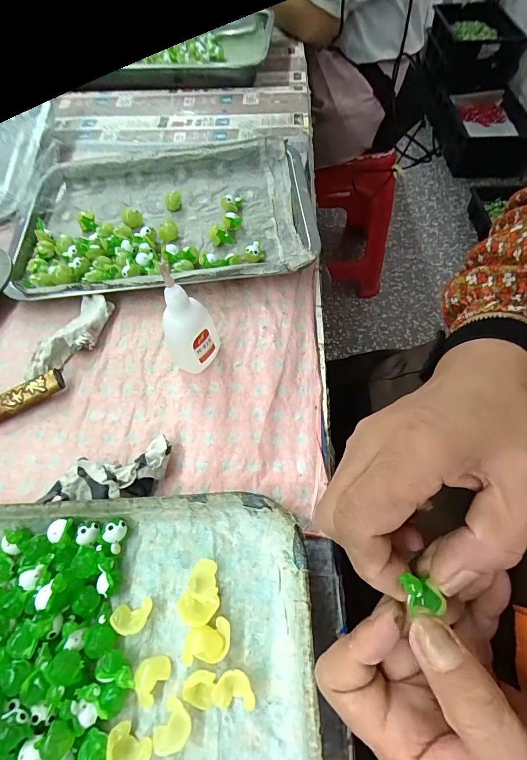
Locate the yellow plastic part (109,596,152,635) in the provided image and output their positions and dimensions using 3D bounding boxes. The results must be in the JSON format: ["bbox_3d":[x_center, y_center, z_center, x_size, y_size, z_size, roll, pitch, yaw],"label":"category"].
[{"bbox_3d":[-0.079,0.143,0.219,0.025,0.010,0.016,-15,61,-7],"label":"yellow plastic part"}]

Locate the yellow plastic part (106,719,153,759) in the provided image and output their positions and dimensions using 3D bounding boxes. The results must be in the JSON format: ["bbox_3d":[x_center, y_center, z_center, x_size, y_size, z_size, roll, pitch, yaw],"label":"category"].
[{"bbox_3d":[-0.071,0.194,0.190,0.023,0.011,0.017,30,65,17],"label":"yellow plastic part"}]

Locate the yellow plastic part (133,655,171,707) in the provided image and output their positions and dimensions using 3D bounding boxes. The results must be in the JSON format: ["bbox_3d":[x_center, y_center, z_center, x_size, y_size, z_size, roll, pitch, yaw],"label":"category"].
[{"bbox_3d":[-0.062,0.170,0.205,0.018,0.010,0.021,-11,61,-5],"label":"yellow plastic part"}]

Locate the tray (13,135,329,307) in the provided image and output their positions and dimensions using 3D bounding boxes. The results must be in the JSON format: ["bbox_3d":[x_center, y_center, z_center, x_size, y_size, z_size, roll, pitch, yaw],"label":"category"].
[{"bbox_3d":[-0.105,-0.181,0.389,0.306,0.030,0.210,-6,61,-2],"label":"tray"}]

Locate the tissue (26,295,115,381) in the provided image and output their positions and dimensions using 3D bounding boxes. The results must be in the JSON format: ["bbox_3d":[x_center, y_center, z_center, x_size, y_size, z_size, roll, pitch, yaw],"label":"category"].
[{"bbox_3d":[-0.170,-0.039,0.323,0.038,0.019,0.091,17,63,11],"label":"tissue"}]

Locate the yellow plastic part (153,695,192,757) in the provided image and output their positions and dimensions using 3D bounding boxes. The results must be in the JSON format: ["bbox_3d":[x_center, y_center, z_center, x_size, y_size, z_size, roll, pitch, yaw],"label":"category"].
[{"bbox_3d":[-0.048,0.186,0.194,0.017,0.009,0.023,23,64,13],"label":"yellow plastic part"}]

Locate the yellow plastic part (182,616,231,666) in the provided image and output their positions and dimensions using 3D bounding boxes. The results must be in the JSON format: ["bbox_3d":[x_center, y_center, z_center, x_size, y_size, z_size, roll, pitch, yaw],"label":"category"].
[{"bbox_3d":[-0.032,0.152,0.210,0.028,0.012,0.019,-18,62,-9],"label":"yellow plastic part"}]

